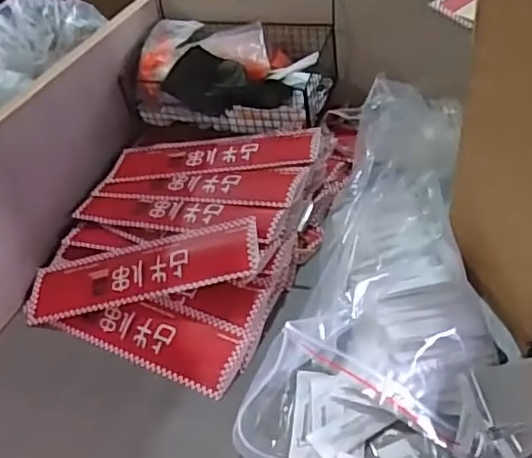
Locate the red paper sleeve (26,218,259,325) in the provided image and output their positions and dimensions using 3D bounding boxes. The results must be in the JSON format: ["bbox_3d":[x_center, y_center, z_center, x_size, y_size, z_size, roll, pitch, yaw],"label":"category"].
[{"bbox_3d":[-0.140,0.048,0.680,0.277,0.018,0.073,-14,53,15],"label":"red paper sleeve"}]

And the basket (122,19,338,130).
[{"bbox_3d":[-0.051,-0.218,0.859,0.270,0.100,0.155,8,44,19],"label":"basket"}]

